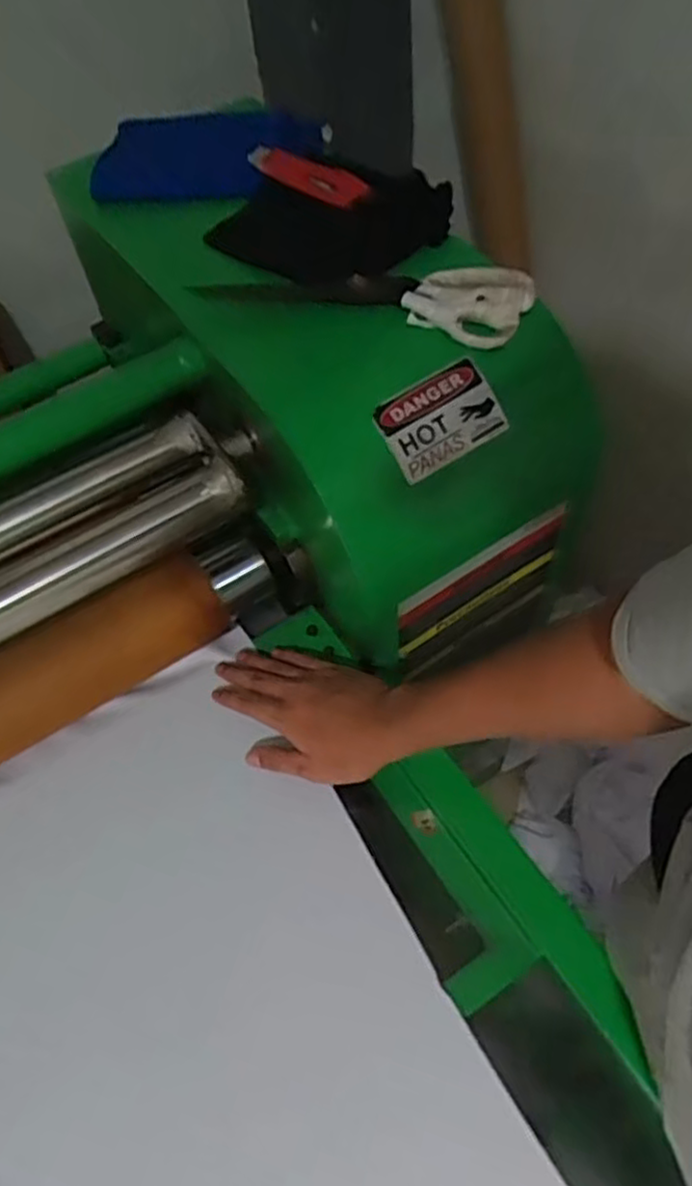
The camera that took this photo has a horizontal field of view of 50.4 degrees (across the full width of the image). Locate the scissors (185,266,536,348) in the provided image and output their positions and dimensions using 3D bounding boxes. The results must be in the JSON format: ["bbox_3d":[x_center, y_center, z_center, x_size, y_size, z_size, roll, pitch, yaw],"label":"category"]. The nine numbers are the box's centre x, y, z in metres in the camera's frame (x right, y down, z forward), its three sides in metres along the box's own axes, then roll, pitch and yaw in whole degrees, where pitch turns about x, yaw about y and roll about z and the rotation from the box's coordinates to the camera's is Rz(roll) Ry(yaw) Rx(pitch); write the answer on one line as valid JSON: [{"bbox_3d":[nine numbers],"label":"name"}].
[{"bbox_3d":[0.015,-0.271,0.658,0.287,0.024,0.083,13,58,13],"label":"scissors"}]

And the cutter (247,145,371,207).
[{"bbox_3d":[-0.043,-0.427,0.748,0.153,0.032,0.023,33,65,24],"label":"cutter"}]

